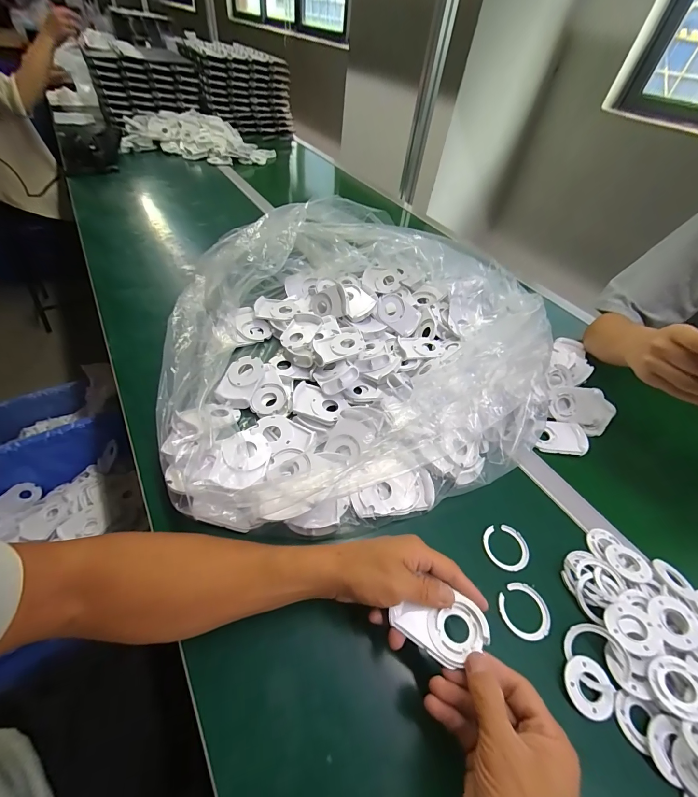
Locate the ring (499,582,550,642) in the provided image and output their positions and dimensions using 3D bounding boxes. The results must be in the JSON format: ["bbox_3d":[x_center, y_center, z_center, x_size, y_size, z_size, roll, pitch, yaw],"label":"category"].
[{"bbox_3d":[0.183,0.221,0.351,0.049,0.004,0.050,4,48,-5],"label":"ring"}]

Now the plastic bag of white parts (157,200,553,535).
[{"bbox_3d":[0.009,-0.127,0.558,0.596,0.115,0.608,-12,51,-18],"label":"plastic bag of white parts"}]

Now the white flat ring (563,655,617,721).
[{"bbox_3d":[0.221,0.266,0.310,0.042,0.005,0.044,4,48,-5],"label":"white flat ring"}]

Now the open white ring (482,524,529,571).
[{"bbox_3d":[0.184,0.175,0.395,0.050,0.005,0.050,4,48,-5],"label":"open white ring"}]

